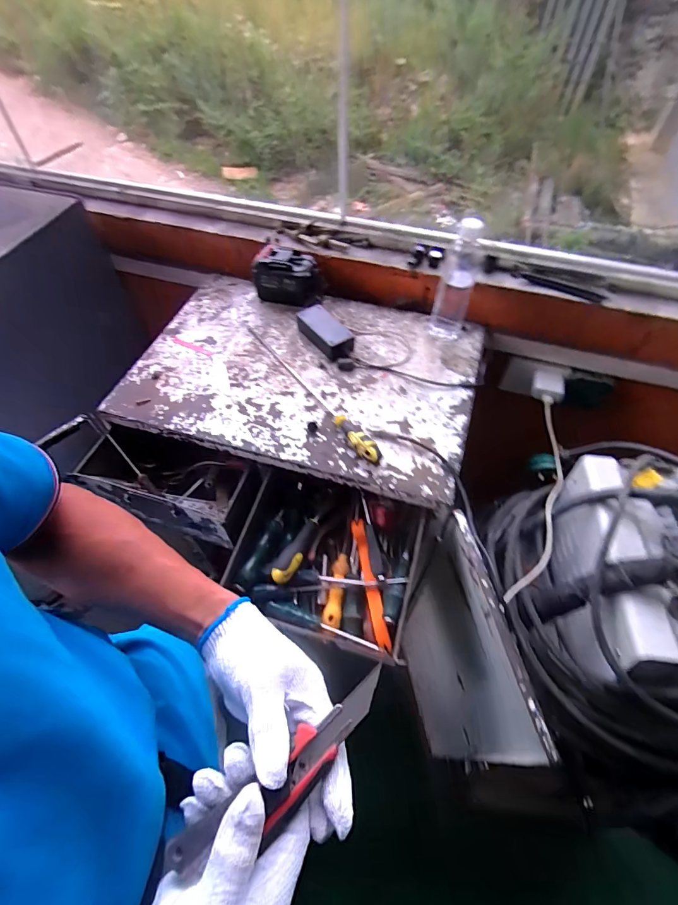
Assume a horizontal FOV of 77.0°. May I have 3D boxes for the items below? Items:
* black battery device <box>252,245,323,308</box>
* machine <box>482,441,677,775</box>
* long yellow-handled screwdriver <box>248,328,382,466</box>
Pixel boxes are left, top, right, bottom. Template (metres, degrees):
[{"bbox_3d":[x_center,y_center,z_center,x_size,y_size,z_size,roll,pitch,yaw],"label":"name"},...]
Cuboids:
[{"bbox_3d":[-0.101,-0.350,0.855,0.137,0.085,0.086,5,56,3],"label":"black battery device"},{"bbox_3d":[0.430,0.191,0.625,0.315,0.220,0.436,-3,56,-3],"label":"machine"},{"bbox_3d":[-0.050,-0.114,0.723,0.027,0.028,0.374,-30,61,-19],"label":"long yellow-handled screwdriver"}]

